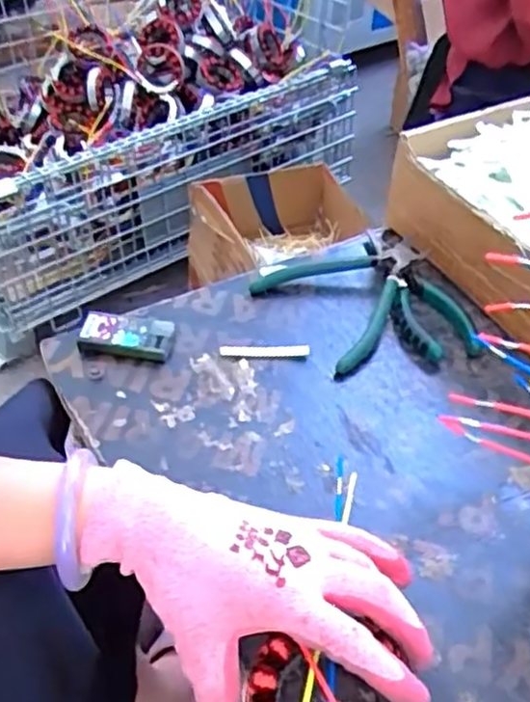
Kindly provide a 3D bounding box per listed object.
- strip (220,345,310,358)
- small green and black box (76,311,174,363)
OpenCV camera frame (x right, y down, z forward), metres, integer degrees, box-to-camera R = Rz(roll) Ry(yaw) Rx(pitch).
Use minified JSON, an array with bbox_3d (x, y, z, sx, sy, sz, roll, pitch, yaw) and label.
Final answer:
[{"bbox_3d":[0.000,0.000,0.551,0.067,0.005,0.009,0,45,-4],"label":"strip"},{"bbox_3d":[-0.105,-0.012,0.546,0.067,0.017,0.031,8,45,4],"label":"small green and black box"}]

